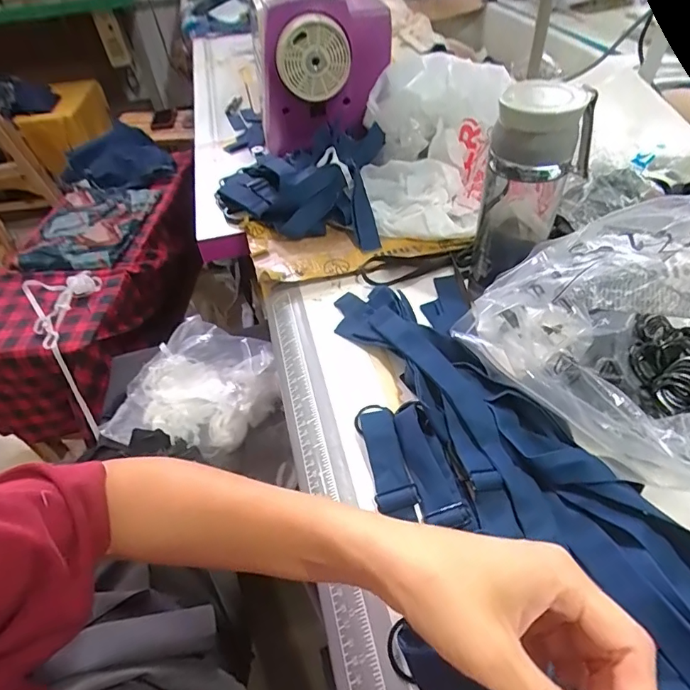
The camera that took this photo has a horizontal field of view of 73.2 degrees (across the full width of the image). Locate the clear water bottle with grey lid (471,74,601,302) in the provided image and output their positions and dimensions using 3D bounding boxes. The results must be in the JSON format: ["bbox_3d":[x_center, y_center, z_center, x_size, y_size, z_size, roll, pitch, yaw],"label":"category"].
[{"bbox_3d":[0.163,-0.130,0.416,0.063,0.180,0.061,26,53,27],"label":"clear water bottle with grey lid"}]

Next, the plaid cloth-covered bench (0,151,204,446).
[{"bbox_3d":[-0.648,-0.168,1.230,0.397,0.247,0.772,3,46,8],"label":"plaid cloth-covered bench"}]

